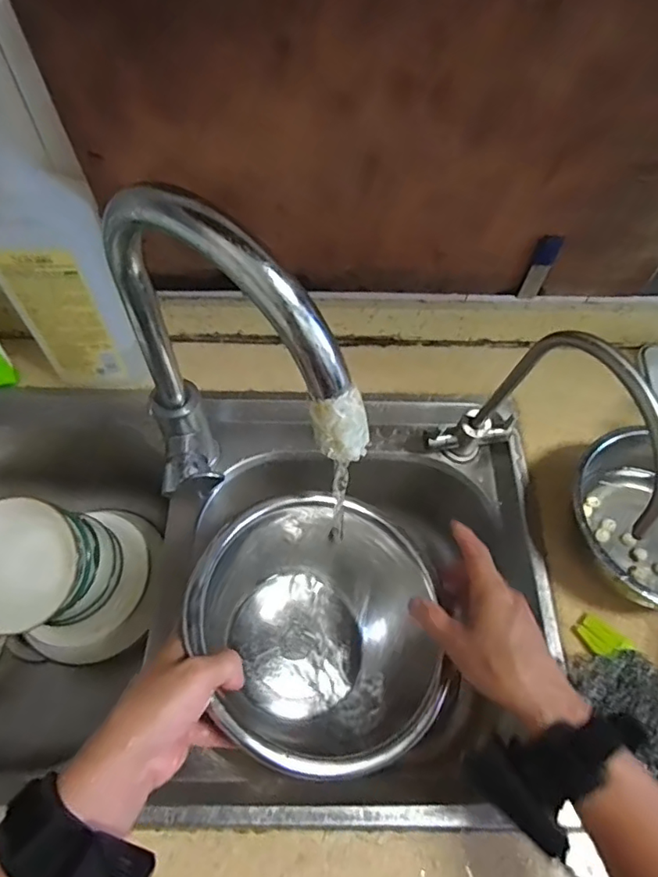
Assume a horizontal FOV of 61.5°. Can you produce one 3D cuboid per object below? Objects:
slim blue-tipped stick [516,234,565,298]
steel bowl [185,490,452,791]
[{"bbox_3d":[0.193,-0.156,0.505,0.020,0.073,0.005,12,60,6],"label":"slim blue-tipped stick"},{"bbox_3d":[-0.010,0.151,0.422,0.160,0.116,0.179,-10,61,-7],"label":"steel bowl"}]

